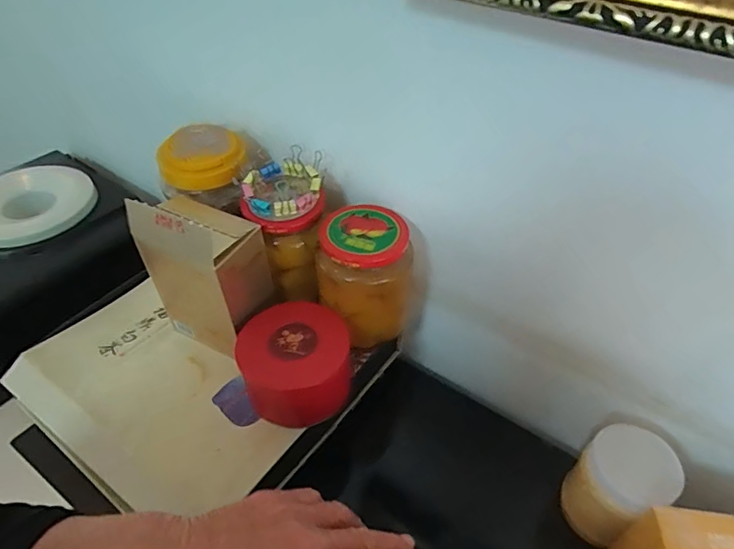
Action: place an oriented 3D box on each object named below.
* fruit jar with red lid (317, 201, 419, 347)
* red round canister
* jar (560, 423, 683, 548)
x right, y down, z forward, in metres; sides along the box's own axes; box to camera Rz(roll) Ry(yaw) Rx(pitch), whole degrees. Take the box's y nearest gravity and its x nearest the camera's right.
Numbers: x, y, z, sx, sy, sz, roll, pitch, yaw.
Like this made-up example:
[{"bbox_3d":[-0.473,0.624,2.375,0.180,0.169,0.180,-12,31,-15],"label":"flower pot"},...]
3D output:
[{"bbox_3d":[-0.002,0.004,0.504,0.085,0.118,0.084,1,44,-1],"label":"fruit jar with red lid"},{"bbox_3d":[-0.071,0.084,0.482,0.096,0.069,0.100,1,44,-1],"label":"red round canister"},{"bbox_3d":[0.213,0.180,0.426,0.064,0.088,0.064,-24,50,-24],"label":"jar"}]

